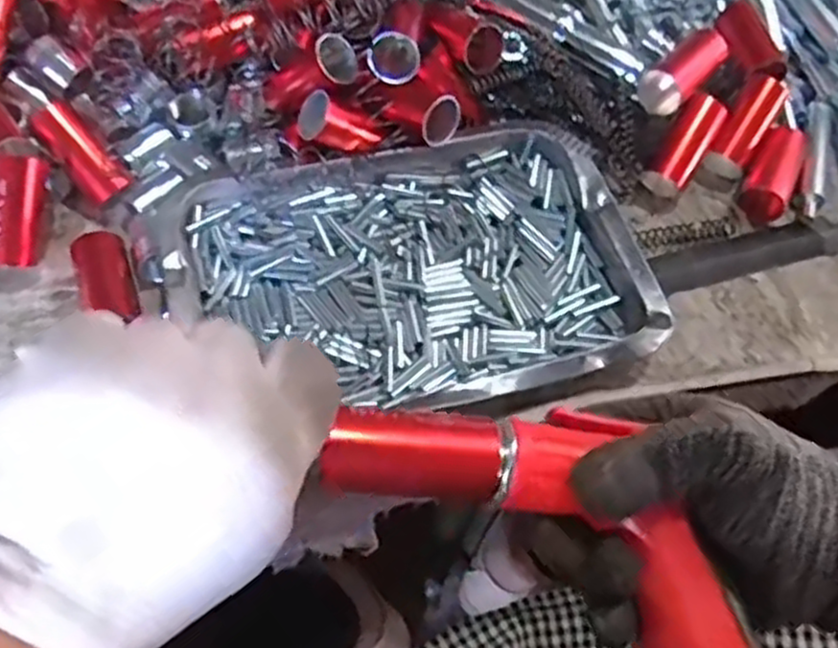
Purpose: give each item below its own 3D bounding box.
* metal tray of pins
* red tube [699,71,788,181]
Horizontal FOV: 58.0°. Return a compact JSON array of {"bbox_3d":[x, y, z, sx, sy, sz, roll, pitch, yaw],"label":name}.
[{"bbox_3d":[-0.004,-0.029,0.424,0.246,0.027,0.172,-14,63,-12],"label":"metal tray of pins"},{"bbox_3d":[0.213,-0.129,0.491,0.025,0.027,0.070,31,93,13],"label":"red tube"}]

